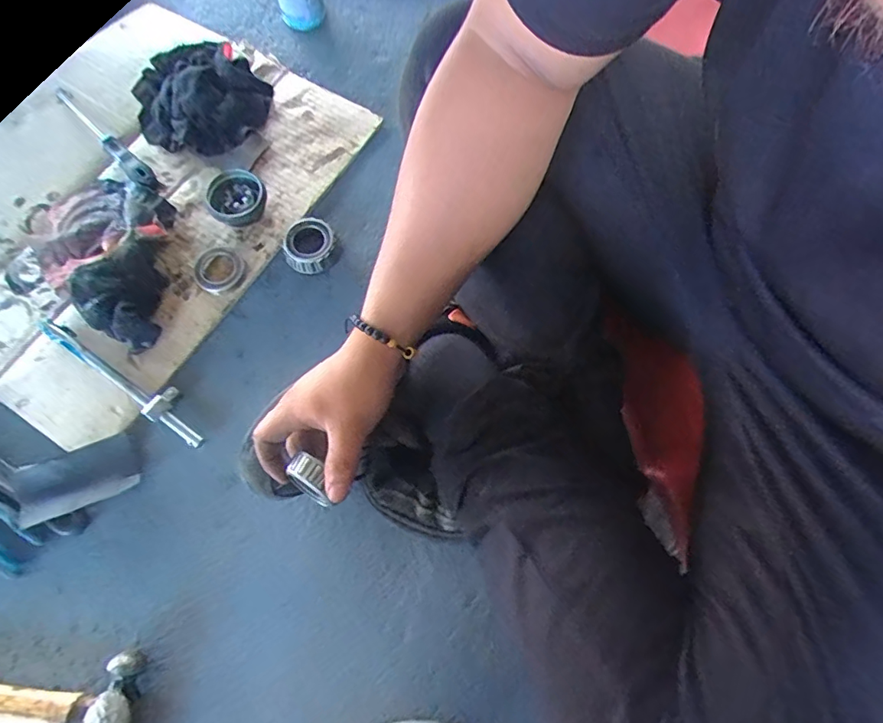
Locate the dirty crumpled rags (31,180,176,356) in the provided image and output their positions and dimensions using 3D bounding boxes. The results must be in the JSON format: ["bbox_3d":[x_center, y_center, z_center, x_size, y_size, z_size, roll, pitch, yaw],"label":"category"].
[{"bbox_3d":[-0.395,-0.131,0.647,0.226,0.064,0.163,37,73,13],"label":"dirty crumpled rags"}]

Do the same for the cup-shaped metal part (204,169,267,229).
[{"bbox_3d":[-0.259,-0.205,0.659,0.071,0.029,0.075,0,70,0],"label":"cup-shaped metal part"}]

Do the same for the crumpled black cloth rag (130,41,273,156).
[{"bbox_3d":[-0.333,-0.372,0.727,0.174,0.075,0.179,31,72,11],"label":"crumpled black cloth rag"}]

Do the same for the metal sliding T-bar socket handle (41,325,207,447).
[{"bbox_3d":[-0.358,0.018,0.596,0.242,0.023,0.039,31,72,11],"label":"metal sliding T-bar socket handle"}]

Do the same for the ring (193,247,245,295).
[{"bbox_3d":[-0.274,-0.113,0.645,0.064,0.011,0.059,0,69,0],"label":"ring"}]

